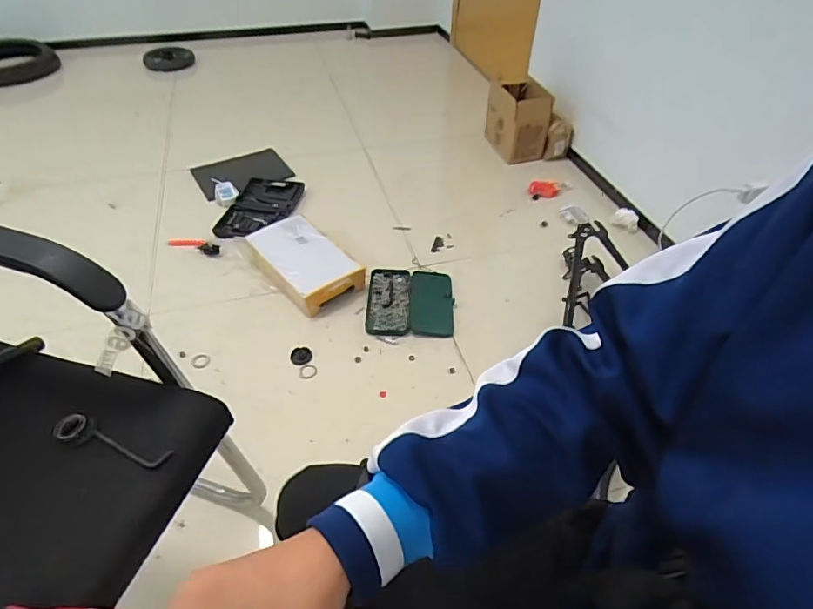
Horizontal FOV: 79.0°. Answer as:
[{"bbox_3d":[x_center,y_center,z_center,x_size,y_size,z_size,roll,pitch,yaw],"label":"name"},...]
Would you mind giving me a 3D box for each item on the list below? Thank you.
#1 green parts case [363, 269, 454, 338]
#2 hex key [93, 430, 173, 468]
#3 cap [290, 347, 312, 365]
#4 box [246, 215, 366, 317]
[{"bbox_3d":[0.011,-0.006,1.423,0.245,0.032,0.253,3,46,0],"label":"green parts case"},{"bbox_3d":[-0.333,0.175,0.592,0.102,0.006,0.026,11,47,8],"label":"hex key"},{"bbox_3d":[-0.276,0.135,1.290,0.055,0.015,0.055,1,46,-1],"label":"cap"},{"bbox_3d":[-0.301,-0.118,1.459,0.207,0.105,0.347,-33,54,-30],"label":"box"}]

